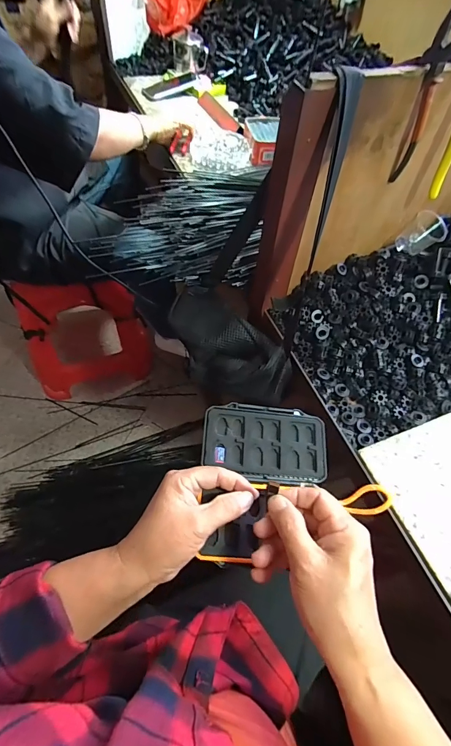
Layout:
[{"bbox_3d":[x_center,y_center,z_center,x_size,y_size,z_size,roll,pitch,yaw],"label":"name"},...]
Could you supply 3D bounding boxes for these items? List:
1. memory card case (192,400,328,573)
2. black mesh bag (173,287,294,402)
[{"bbox_3d":[0.039,0.102,0.348,0.122,0.033,0.143,4,55,-2],"label":"memory card case"},{"bbox_3d":[0.003,-0.037,0.530,0.093,0.094,0.209,-35,64,-25],"label":"black mesh bag"}]

